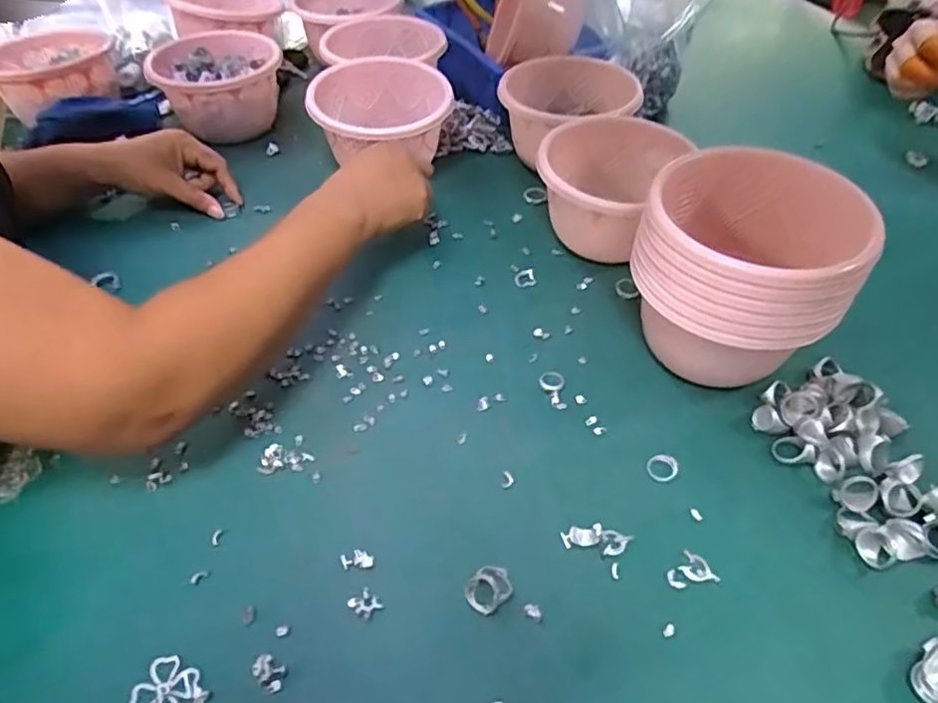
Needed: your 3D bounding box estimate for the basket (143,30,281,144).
[{"bbox_3d":[-0.289,-0.301,0.744,0.145,0.087,0.151,-16,49,-13],"label":"basket"}]

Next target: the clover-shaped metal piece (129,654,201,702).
[{"bbox_3d":[-0.171,0.191,0.353,0.034,0.004,0.033,0,48,1],"label":"clover-shaped metal piece"}]

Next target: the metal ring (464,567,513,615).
[{"bbox_3d":[0.013,0.144,0.385,0.029,0.017,0.024,-36,57,-28],"label":"metal ring"}]

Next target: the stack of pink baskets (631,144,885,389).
[{"bbox_3d":[0.198,-0.056,0.476,0.142,0.154,0.119,9,48,9],"label":"stack of pink baskets"}]

